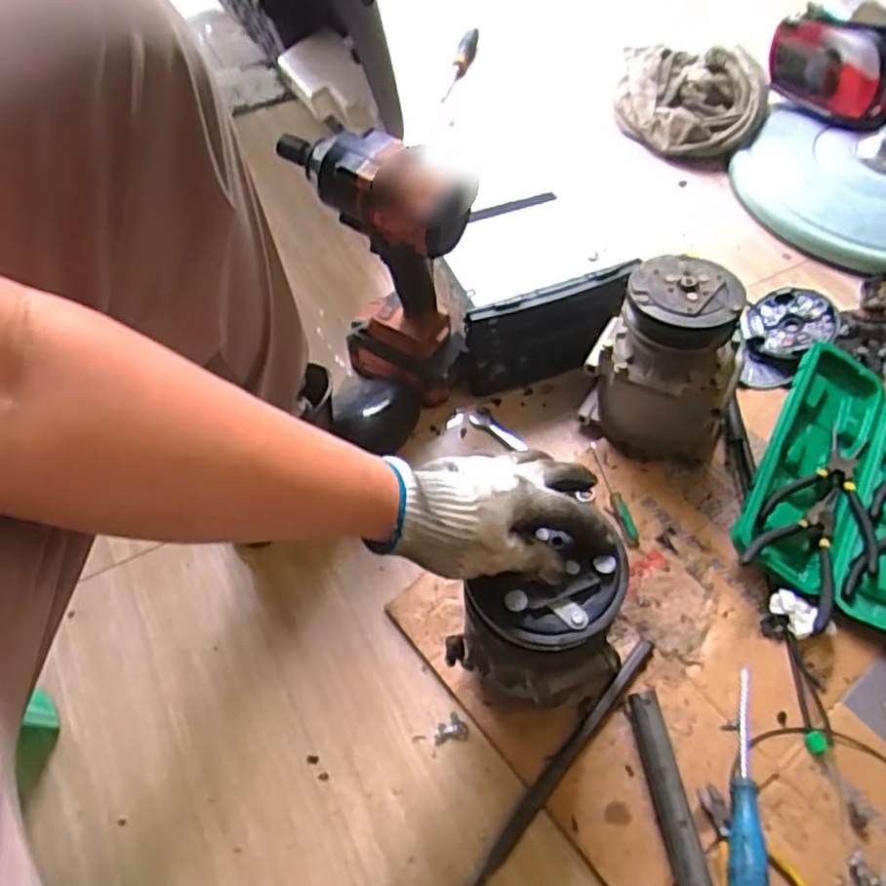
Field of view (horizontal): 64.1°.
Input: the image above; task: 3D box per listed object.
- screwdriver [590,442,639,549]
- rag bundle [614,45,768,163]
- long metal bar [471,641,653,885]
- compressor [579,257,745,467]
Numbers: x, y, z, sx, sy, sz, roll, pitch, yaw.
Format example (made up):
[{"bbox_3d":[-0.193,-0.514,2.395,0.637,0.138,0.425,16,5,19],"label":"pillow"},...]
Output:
[{"bbox_3d":[0.180,0.050,0.749,0.018,0.012,0.133,-9,56,-5],"label":"screwdriver"},{"bbox_3d":[0.410,-0.583,1.183,0.238,0.082,0.312,14,58,8],"label":"rag bundle"},{"bbox_3d":[0.102,0.271,0.604,0.016,0.011,0.262,36,64,23],"label":"long metal bar"},{"bbox_3d":[0.223,-0.083,0.725,0.141,0.192,0.123,9,57,7],"label":"compressor"}]

